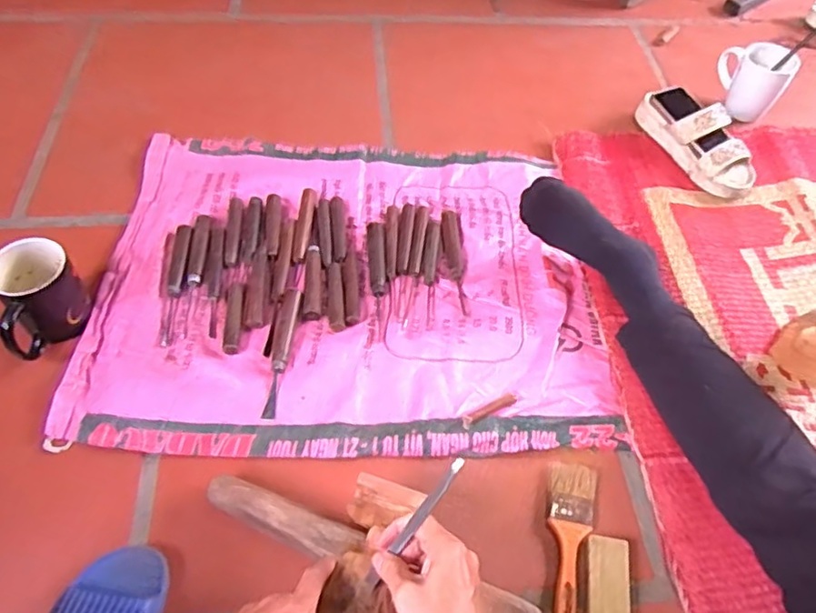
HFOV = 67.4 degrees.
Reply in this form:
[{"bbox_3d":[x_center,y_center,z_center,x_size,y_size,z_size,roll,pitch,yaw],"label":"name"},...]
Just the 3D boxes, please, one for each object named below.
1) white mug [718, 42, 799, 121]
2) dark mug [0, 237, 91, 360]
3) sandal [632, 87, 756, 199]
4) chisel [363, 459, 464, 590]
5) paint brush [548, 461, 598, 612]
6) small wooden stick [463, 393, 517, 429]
[{"bbox_3d":[0.580,-0.383,1.043,0.118,0.097,0.082,28,58,16],"label":"white mug"},{"bbox_3d":[-0.427,-0.008,0.708,0.094,0.092,0.097,-31,61,-22],"label":"dark mug"},{"bbox_3d":[0.460,-0.271,0.965,0.082,0.070,0.219,-18,57,-15],"label":"sandal"},{"bbox_3d":[0.004,0.178,0.498,0.011,0.142,0.007,41,18,23],"label":"chisel"},{"bbox_3d":[0.161,0.241,0.603,0.047,0.008,0.182,11,55,5],"label":"paint brush"},{"bbox_3d":[0.092,0.116,0.691,0.081,0.008,0.015,-20,56,-35],"label":"small wooden stick"}]

